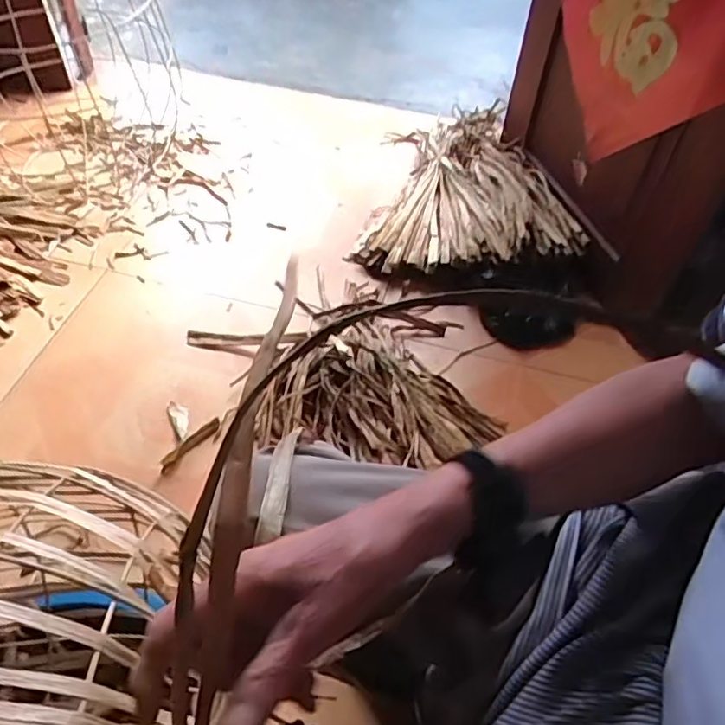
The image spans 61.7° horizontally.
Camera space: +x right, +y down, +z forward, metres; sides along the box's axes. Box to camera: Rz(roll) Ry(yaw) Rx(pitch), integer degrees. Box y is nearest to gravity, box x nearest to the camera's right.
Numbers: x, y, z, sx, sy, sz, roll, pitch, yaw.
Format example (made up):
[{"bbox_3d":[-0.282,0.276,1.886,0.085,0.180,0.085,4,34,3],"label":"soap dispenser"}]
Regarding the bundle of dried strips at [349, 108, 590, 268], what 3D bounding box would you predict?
[{"bbox_3d":[0.207,-0.445,1.475,0.474,0.114,0.601,-2,52,-5],"label":"bundle of dried strips"}]

